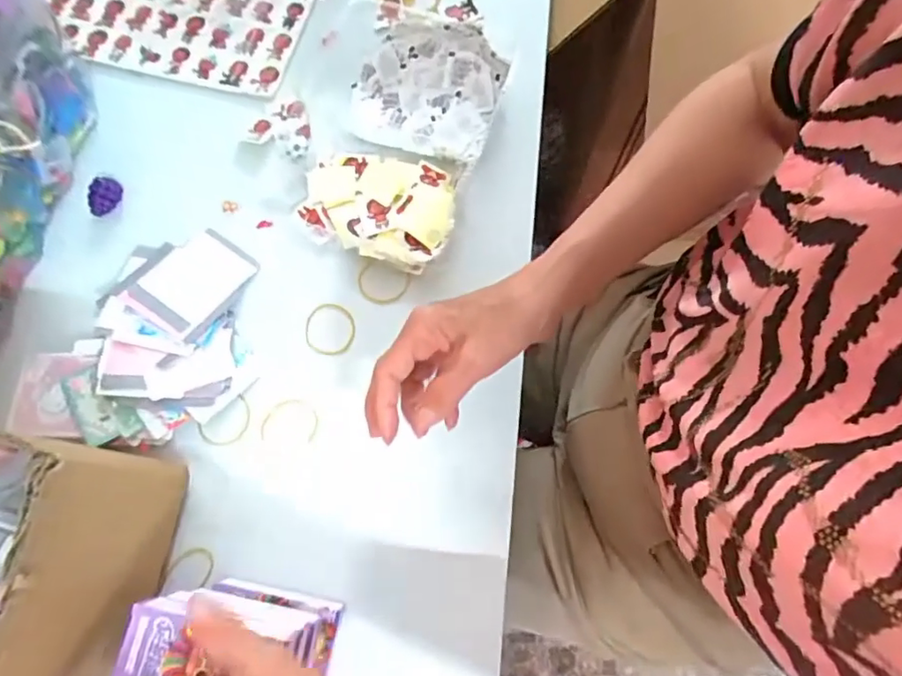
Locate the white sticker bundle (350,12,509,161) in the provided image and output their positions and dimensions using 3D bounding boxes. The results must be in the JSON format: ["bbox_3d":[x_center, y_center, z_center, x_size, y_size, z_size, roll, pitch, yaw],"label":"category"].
[{"bbox_3d":[-0.028,-0.233,0.511,0.137,0.054,0.113,19,73,8],"label":"white sticker bundle"}]

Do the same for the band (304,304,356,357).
[{"bbox_3d":[-0.100,-0.008,0.465,0.042,0.007,0.045,-1,71,2],"label":"band"}]

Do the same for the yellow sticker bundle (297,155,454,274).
[{"bbox_3d":[-0.064,-0.116,0.490,0.131,0.019,0.096,18,73,8],"label":"yellow sticker bundle"}]

